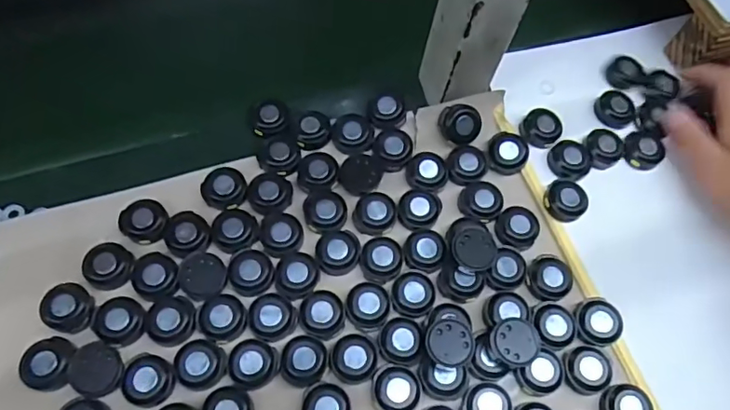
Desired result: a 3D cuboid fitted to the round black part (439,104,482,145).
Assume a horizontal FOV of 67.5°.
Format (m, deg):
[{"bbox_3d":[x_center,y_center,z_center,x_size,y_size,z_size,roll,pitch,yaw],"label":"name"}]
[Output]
[{"bbox_3d":[0.071,-0.059,0.403,0.029,0.013,0.029,11,106,-20],"label":"round black part"}]

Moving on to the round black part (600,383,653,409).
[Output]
[{"bbox_3d":[0.161,0.125,0.334,0.032,0.009,0.030,2,66,-4],"label":"round black part"}]

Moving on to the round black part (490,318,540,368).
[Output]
[{"bbox_3d":[0.091,0.086,0.339,0.029,0.016,0.029,2,66,-4],"label":"round black part"}]

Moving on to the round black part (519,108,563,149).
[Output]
[{"bbox_3d":[0.132,-0.058,0.411,0.029,0.012,0.028,2,66,-4],"label":"round black part"}]

